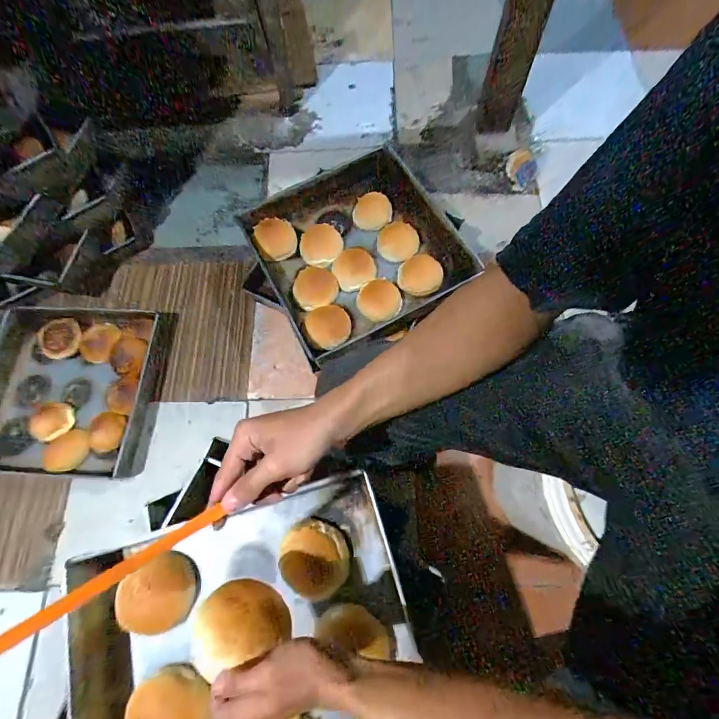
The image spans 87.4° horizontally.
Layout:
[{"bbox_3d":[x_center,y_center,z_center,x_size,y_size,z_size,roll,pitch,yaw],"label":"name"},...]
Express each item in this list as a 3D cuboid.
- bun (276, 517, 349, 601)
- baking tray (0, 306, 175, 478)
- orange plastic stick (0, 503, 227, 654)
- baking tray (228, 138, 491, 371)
[{"bbox_3d":[-0.062,0.279,0.524,0.091,0.041,0.098,0,71,1],"label":"bun"},{"bbox_3d":[-0.734,0.067,0.941,0.497,0.082,0.417,6,72,3],"label":"baking tray"},{"bbox_3d":[-0.193,0.165,0.276,0.174,0.011,0.012,-26,71,-35],"label":"orange plastic stick"},{"bbox_3d":[-0.025,-0.250,0.917,0.391,0.128,0.438,-27,73,-8],"label":"baking tray"}]

